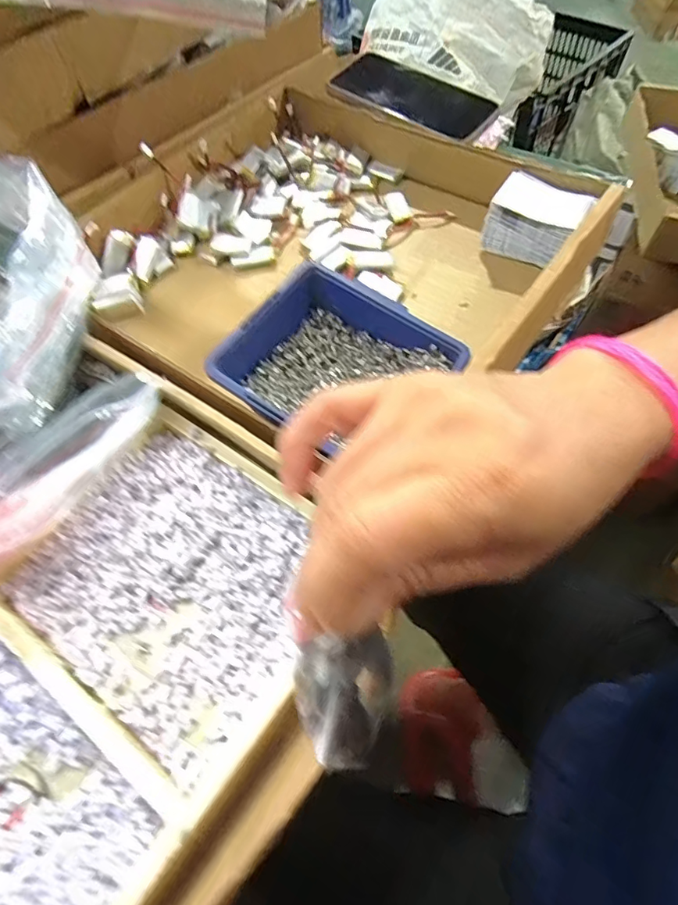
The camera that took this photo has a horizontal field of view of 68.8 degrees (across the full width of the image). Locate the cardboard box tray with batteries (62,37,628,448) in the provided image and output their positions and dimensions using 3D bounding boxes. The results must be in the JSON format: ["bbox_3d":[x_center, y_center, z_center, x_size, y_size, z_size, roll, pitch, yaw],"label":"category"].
[{"bbox_3d":[-0.022,-0.186,0.431,0.393,0.068,0.330,35,68,22],"label":"cardboard box tray with batteries"}]

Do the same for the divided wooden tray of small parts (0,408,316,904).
[{"bbox_3d":[-0.145,0.128,0.267,0.187,0.025,0.314,31,66,20],"label":"divided wooden tray of small parts"}]

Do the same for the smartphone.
[{"bbox_3d":[0.073,-0.358,0.496,0.158,0.010,0.081,31,70,13],"label":"smartphone"}]

